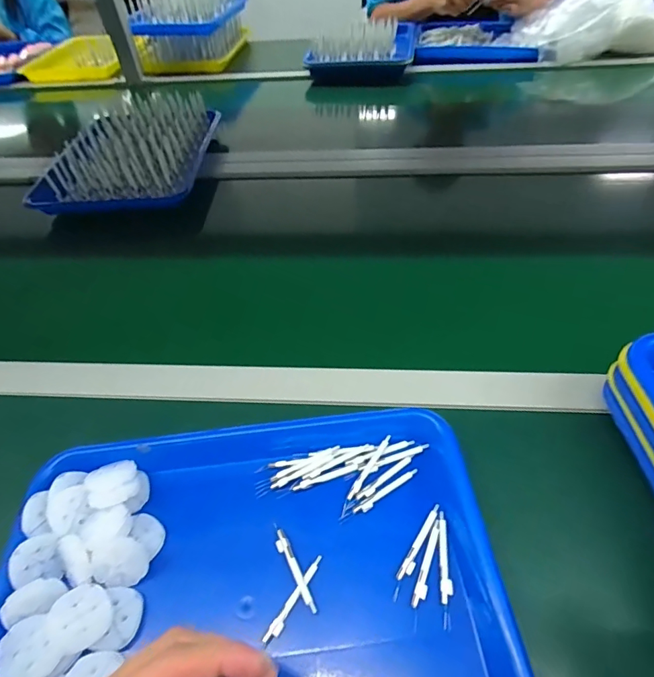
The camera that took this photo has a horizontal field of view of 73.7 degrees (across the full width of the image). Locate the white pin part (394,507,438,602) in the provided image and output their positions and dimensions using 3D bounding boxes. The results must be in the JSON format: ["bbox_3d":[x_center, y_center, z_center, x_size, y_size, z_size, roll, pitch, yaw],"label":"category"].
[{"bbox_3d":[0.064,0.148,0.308,0.008,0.004,0.071,25,55,25],"label":"white pin part"}]

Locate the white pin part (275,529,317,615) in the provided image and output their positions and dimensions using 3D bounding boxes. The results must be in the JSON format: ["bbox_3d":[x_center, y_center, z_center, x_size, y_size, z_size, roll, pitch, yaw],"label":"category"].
[{"bbox_3d":[-0.023,0.160,0.302,0.009,0.007,0.060,-22,51,-14],"label":"white pin part"}]

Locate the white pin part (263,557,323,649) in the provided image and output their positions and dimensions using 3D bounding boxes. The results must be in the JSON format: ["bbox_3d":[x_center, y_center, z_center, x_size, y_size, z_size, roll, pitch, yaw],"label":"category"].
[{"bbox_3d":[-0.022,0.174,0.292,0.007,0.004,0.062,24,55,24],"label":"white pin part"}]

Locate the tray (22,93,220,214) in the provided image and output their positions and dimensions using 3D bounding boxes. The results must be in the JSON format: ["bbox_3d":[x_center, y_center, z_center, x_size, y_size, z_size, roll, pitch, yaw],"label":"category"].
[{"bbox_3d":[-0.324,-0.325,0.758,0.246,0.063,0.308,3,49,8],"label":"tray"}]

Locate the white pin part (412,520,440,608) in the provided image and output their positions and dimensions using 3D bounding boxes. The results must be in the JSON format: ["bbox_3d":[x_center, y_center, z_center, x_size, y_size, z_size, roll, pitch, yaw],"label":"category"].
[{"bbox_3d":[0.071,0.155,0.302,0.008,0.004,0.058,17,52,19],"label":"white pin part"}]

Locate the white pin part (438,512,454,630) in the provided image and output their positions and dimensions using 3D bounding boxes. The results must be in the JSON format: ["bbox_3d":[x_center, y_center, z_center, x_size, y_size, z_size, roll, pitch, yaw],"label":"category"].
[{"bbox_3d":[0.081,0.157,0.301,0.008,0.004,0.072,0,49,5],"label":"white pin part"}]

